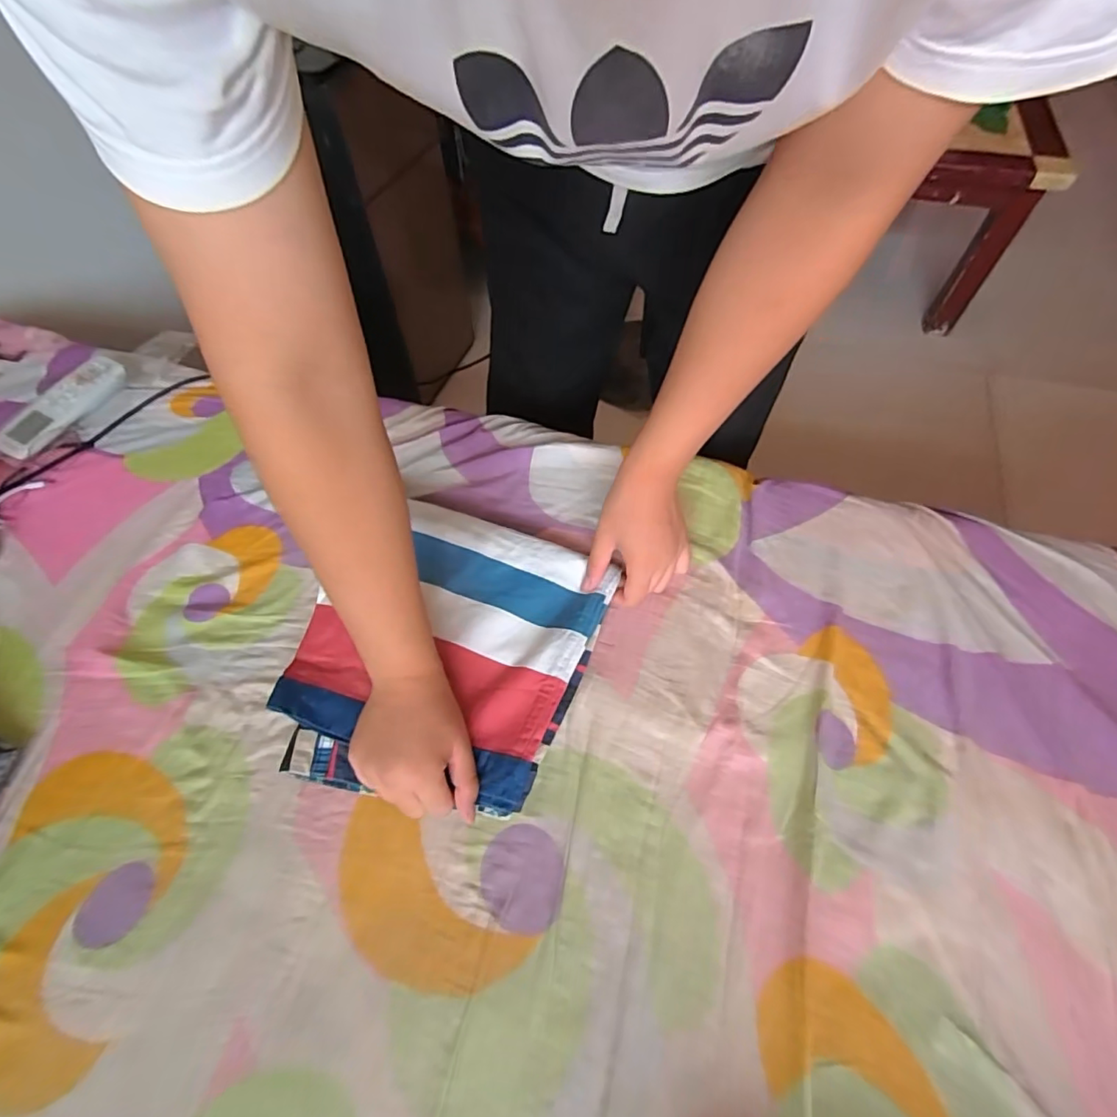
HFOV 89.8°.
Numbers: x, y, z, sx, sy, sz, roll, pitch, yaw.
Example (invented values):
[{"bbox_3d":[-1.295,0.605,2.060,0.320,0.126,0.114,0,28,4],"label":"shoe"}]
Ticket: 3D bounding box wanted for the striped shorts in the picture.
[{"bbox_3d":[-0.105,0.079,0.500,0.253,0.036,0.261,15,62,12],"label":"striped shorts"}]

